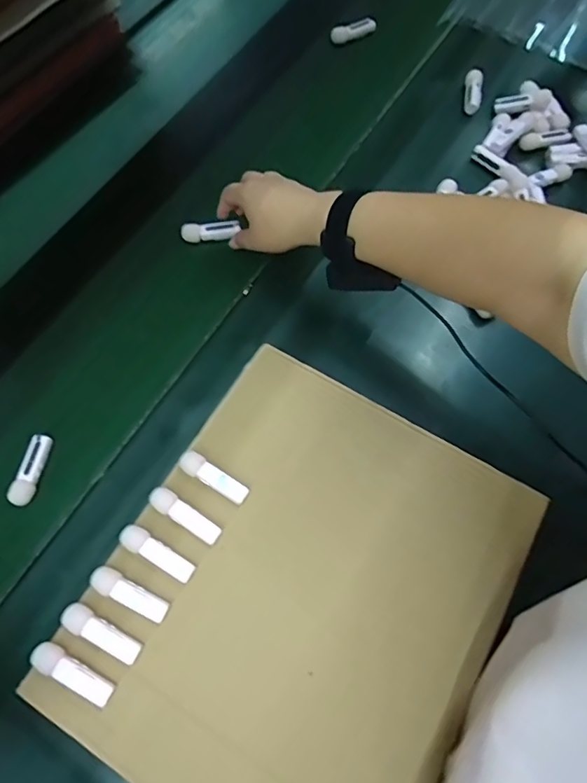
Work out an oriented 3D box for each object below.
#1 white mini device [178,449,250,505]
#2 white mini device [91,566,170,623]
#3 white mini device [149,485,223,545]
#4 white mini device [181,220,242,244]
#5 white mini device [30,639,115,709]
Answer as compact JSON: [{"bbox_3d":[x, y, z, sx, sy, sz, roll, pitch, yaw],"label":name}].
[{"bbox_3d":[-0.069,0.075,0.431,0.066,0.015,0.019,30,70,14],"label":"white mini device"},{"bbox_3d":[-0.130,0.160,0.392,0.065,0.011,0.018,27,70,12],"label":"white mini device"},{"bbox_3d":[-0.091,0.104,0.417,0.066,0.014,0.018,32,71,15],"label":"white mini device"},{"bbox_3d":[-0.095,-0.183,0.568,0.065,0.014,0.018,-6,66,1],"label":"white mini device"},{"bbox_3d":[-0.166,0.211,0.370,0.065,0.011,0.018,26,69,12],"label":"white mini device"}]

